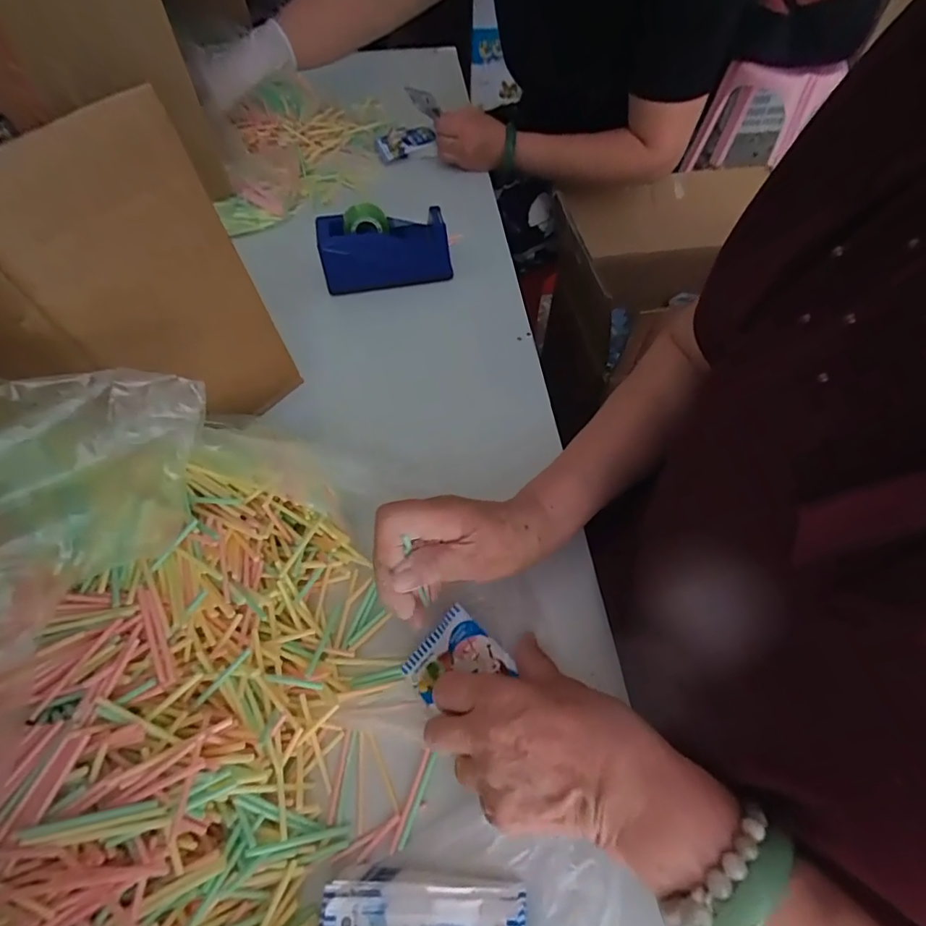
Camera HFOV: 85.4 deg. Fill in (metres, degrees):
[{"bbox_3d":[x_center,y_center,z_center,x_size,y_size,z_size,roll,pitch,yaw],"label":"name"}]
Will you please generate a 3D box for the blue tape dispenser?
[{"bbox_3d":[-0.090,-0.249,0.584,0.144,0.083,0.057,-7,56,-5],"label":"blue tape dispenser"}]

